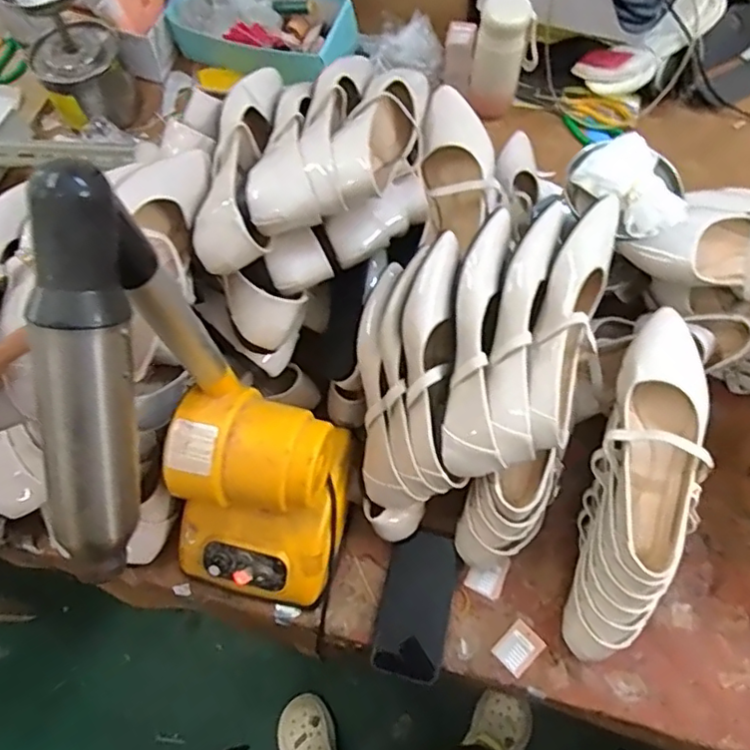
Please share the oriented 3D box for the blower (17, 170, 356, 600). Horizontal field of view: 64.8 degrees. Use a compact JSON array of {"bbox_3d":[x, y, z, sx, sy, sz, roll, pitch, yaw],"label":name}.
[{"bbox_3d":[-0.133,0.071,0.498,0.167,0.453,0.209,16,69,9],"label":"blower"}]

